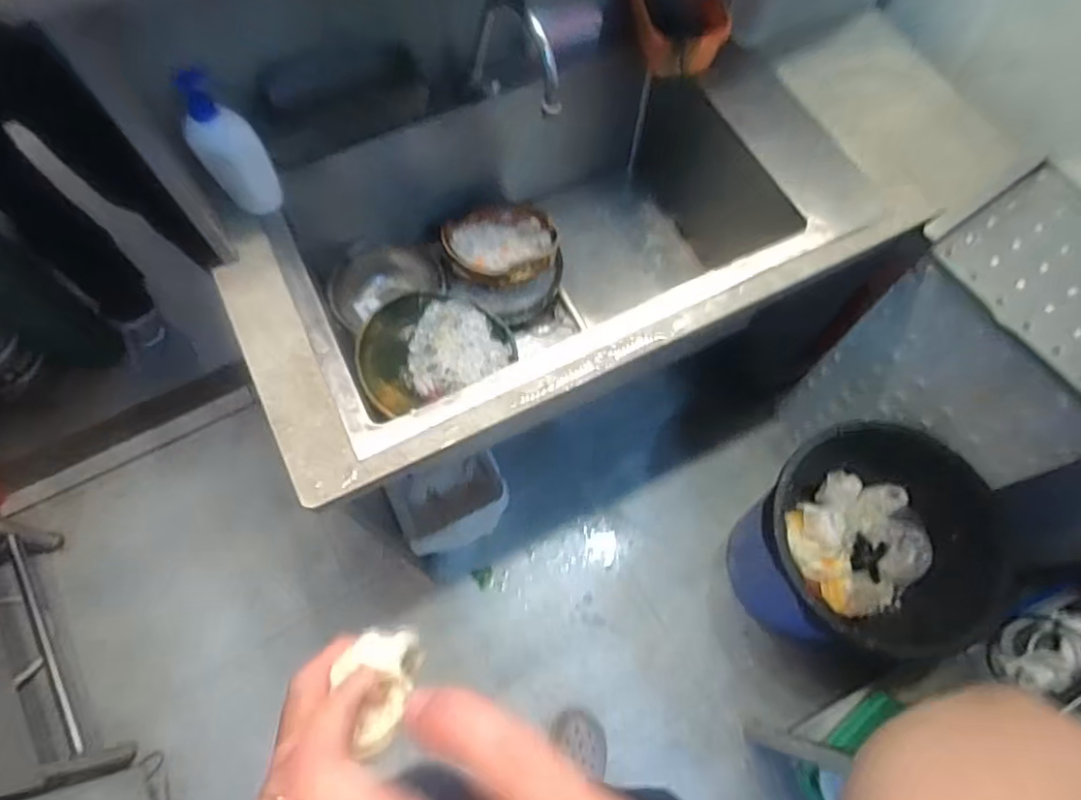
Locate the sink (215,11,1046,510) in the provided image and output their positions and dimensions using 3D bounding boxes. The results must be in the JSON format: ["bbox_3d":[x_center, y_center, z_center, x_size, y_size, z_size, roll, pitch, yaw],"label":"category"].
[{"bbox_3d":[0.057,-0.295,1.163,1.117,0.413,0.626,-27,71,-9],"label":"sink"}]

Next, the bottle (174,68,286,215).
[{"bbox_3d":[-0.431,-0.353,0.895,0.079,0.184,0.087,-23,71,-8],"label":"bottle"}]

